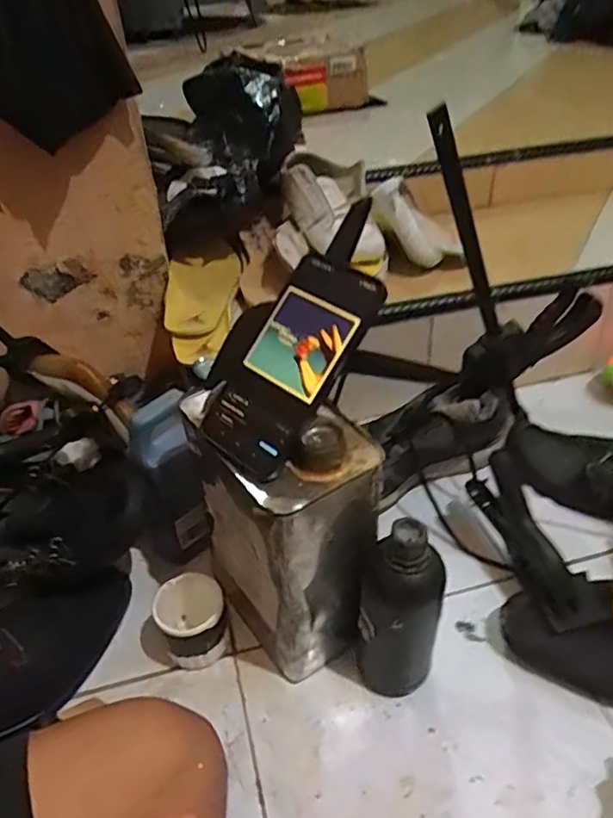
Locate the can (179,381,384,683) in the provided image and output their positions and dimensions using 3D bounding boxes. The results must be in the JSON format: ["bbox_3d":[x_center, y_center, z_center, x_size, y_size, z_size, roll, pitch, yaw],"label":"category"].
[{"bbox_3d":[-0.011,0.110,0.539,0.109,0.247,0.150,-20,42,-20],"label":"can"}]

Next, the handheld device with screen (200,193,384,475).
[{"bbox_3d":[-0.001,-0.054,0.464,0.087,0.028,0.214,28,87,33],"label":"handheld device with screen"}]

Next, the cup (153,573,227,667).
[{"bbox_3d":[-0.105,0.203,0.576,0.062,0.073,0.061,-2,39,1],"label":"cup"}]

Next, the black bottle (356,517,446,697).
[{"bbox_3d":[0.075,0.173,0.506,0.068,0.178,0.054,7,40,13],"label":"black bottle"}]

